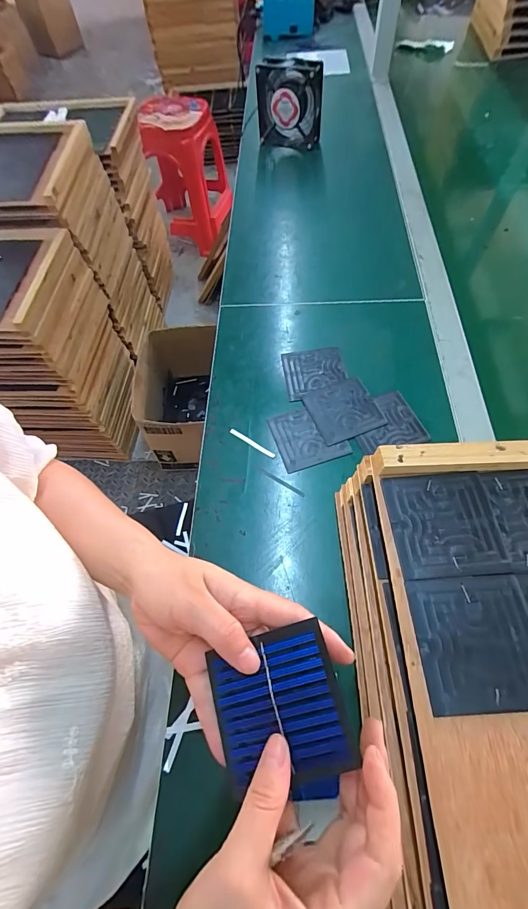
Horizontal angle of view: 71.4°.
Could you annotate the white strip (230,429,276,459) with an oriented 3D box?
[{"bbox_3d":[-0.015,-0.014,0.444,0.065,0.004,0.007,31,68,18],"label":"white strip"}]

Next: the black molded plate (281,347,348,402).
[{"bbox_3d":[0.067,-0.109,0.483,0.079,0.005,0.077,-7,61,0],"label":"black molded plate"}]

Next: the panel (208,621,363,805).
[{"bbox_3d":[0.009,0.155,0.224,0.077,0.007,0.076,-22,64,8],"label":"panel"}]

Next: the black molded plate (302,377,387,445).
[{"bbox_3d":[0.098,-0.055,0.454,0.078,0.004,0.079,-20,62,-7],"label":"black molded plate"}]

